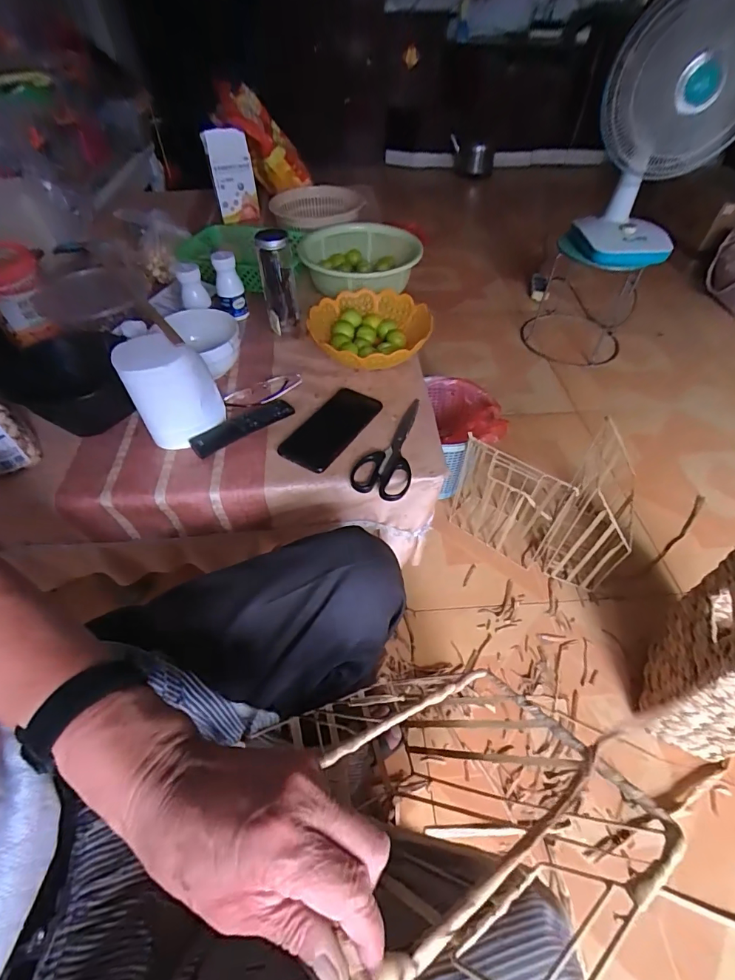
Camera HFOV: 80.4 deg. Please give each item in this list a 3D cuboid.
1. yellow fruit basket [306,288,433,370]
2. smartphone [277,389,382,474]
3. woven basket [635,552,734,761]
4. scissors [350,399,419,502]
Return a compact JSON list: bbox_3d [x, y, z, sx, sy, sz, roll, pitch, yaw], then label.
[{"bbox_3d":[0.007,-0.259,0.722,0.190,0.060,0.182,-1,51,1],"label":"yellow fruit basket"},{"bbox_3d":[-0.051,-0.089,0.613,0.081,0.009,0.161,27,56,21],"label":"smartphone"},{"bbox_3d":[0.570,0.270,0.701,0.128,0.289,0.228,23,55,18],"label":"woven basket"},{"bbox_3d":[0.030,-0.065,0.597,0.074,0.009,0.188,9,52,9],"label":"scissors"}]

